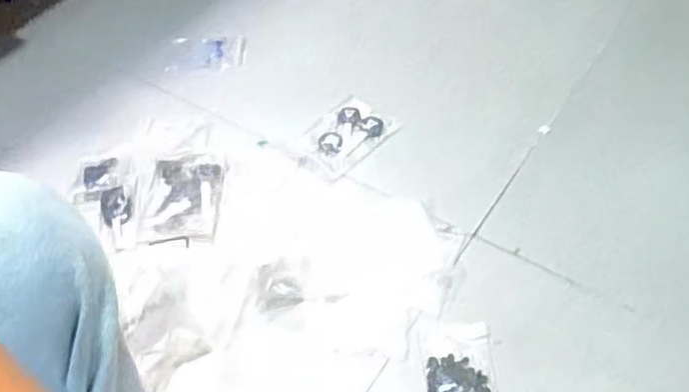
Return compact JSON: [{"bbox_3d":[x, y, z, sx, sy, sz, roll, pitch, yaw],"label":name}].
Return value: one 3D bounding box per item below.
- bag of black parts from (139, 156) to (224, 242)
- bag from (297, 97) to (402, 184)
[{"bbox_3d":[-0.198,0.000,0.836,0.092,0.026,0.124,-1,49,3],"label":"bag of black parts"},{"bbox_3d":[-0.001,-0.078,0.895,0.091,0.020,0.131,33,58,28],"label":"bag"}]

